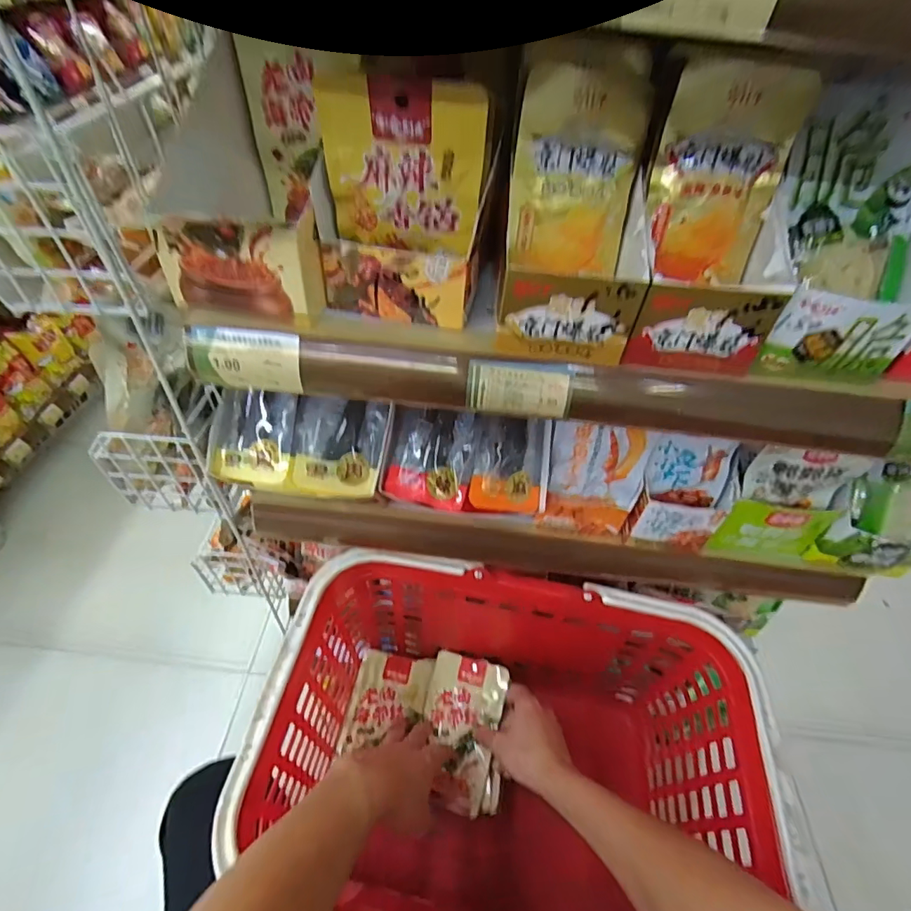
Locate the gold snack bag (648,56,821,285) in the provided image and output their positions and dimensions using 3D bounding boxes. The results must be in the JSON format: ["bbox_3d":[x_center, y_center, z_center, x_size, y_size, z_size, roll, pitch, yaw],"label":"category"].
[{"bbox_3d":[0.159,-0.166,0.298,0.078,0.111,0.030,2,49,-4],"label":"gold snack bag"}]

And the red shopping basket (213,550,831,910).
[{"bbox_3d":[0.045,0.305,0.507,0.431,0.253,0.312,11,49,4],"label":"red shopping basket"}]

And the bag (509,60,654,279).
[{"bbox_3d":[0.074,-0.177,0.307,0.079,0.118,0.020,-4,31,-7],"label":"bag"}]

